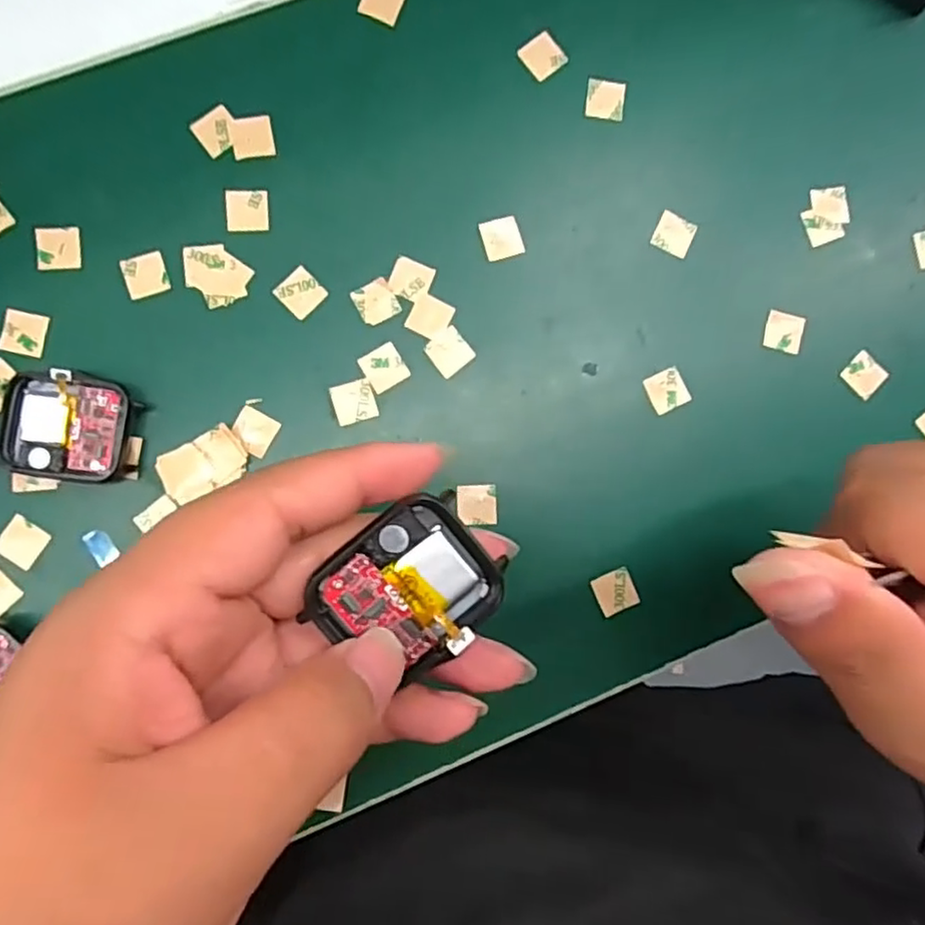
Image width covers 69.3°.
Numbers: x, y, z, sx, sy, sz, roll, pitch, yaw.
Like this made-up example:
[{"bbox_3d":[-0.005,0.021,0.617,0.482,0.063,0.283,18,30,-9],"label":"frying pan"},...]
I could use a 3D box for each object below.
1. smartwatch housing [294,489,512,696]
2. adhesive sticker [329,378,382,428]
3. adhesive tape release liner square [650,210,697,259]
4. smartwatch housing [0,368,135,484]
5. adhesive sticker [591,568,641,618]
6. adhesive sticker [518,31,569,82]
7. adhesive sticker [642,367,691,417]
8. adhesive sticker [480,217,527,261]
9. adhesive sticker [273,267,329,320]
[{"bbox_3d":[-0.012,0.031,0.168,0.042,0.009,0.037,-40,91,-6],"label":"smartwatch housing"},{"bbox_3d":[-0.041,-0.023,0.258,0.016,0.004,0.016,-17,92,-8],"label":"adhesive sticker"},{"bbox_3d":[0.086,-0.092,0.270,0.015,0.004,0.016,23,93,-3],"label":"adhesive tape release liner square"},{"bbox_3d":[-0.143,-0.013,0.243,0.043,0.010,0.037,10,86,-4],"label":"smartwatch housing"},{"bbox_3d":[0.061,0.051,0.263,0.016,0.004,0.016,-23,87,-6],"label":"adhesive sticker"},{"bbox_3d":[0.032,-0.163,0.269,0.016,0.004,0.015,-41,95,-4],"label":"adhesive sticker"},{"bbox_3d":[0.082,-0.029,0.268,0.016,0.004,0.016,-27,91,-5],"label":"adhesive sticker"},{"bbox_3d":[0.016,-0.088,0.263,0.015,0.004,0.016,-17,89,-6],"label":"adhesive sticker"},{"bbox_3d":[-0.062,-0.065,0.258,0.016,0.004,0.016,45,83,-4],"label":"adhesive sticker"}]

